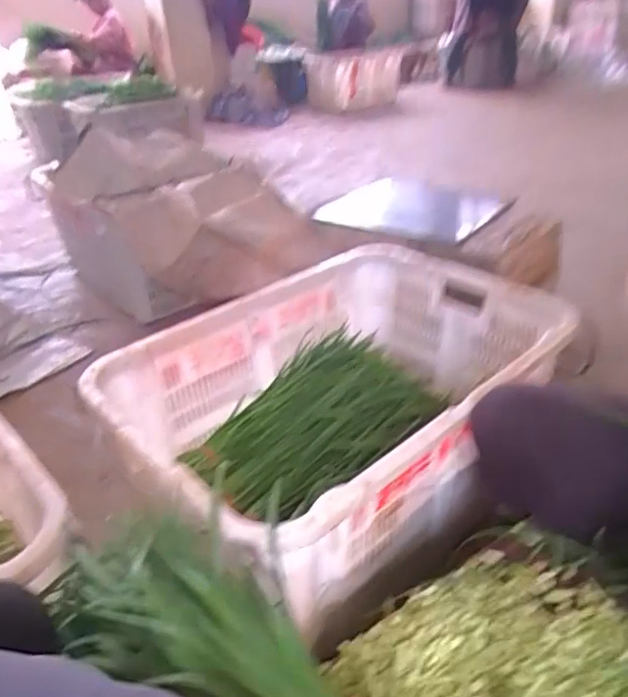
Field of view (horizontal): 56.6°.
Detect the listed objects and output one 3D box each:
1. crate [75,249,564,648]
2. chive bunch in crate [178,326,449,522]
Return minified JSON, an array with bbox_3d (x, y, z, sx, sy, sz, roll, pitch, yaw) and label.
[{"bbox_3d":[0.053,0.087,0.960,0.708,0.248,0.513,-25,38,-31],"label":"crate"},{"bbox_3d":[0.016,0.132,1.075,0.433,0.122,0.282,-24,37,-30],"label":"chive bunch in crate"}]

